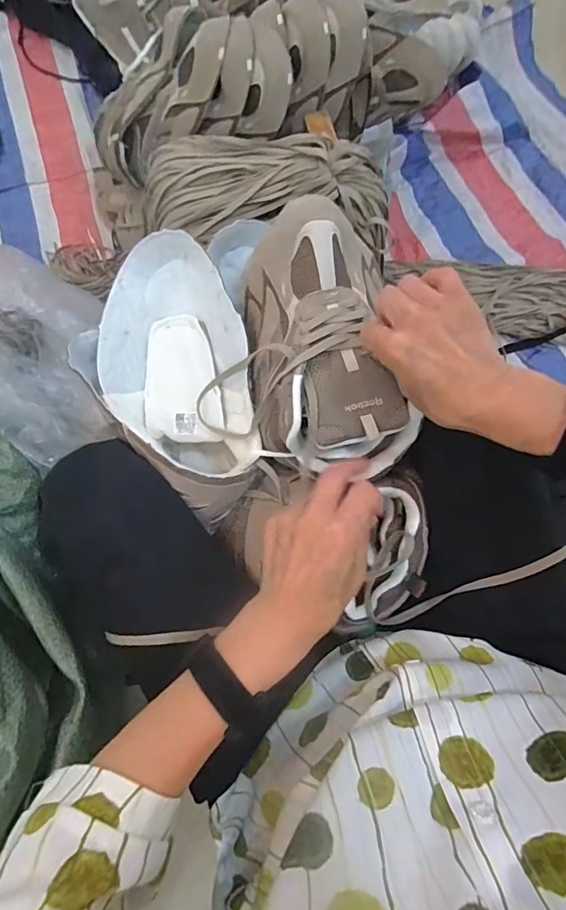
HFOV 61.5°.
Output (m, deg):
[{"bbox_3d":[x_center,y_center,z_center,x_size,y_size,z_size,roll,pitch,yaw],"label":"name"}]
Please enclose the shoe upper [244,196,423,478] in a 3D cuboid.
[{"bbox_3d":[0.037,-0.101,0.426,0.135,0.074,0.224,-10,80,-3],"label":"shoe upper"}]

